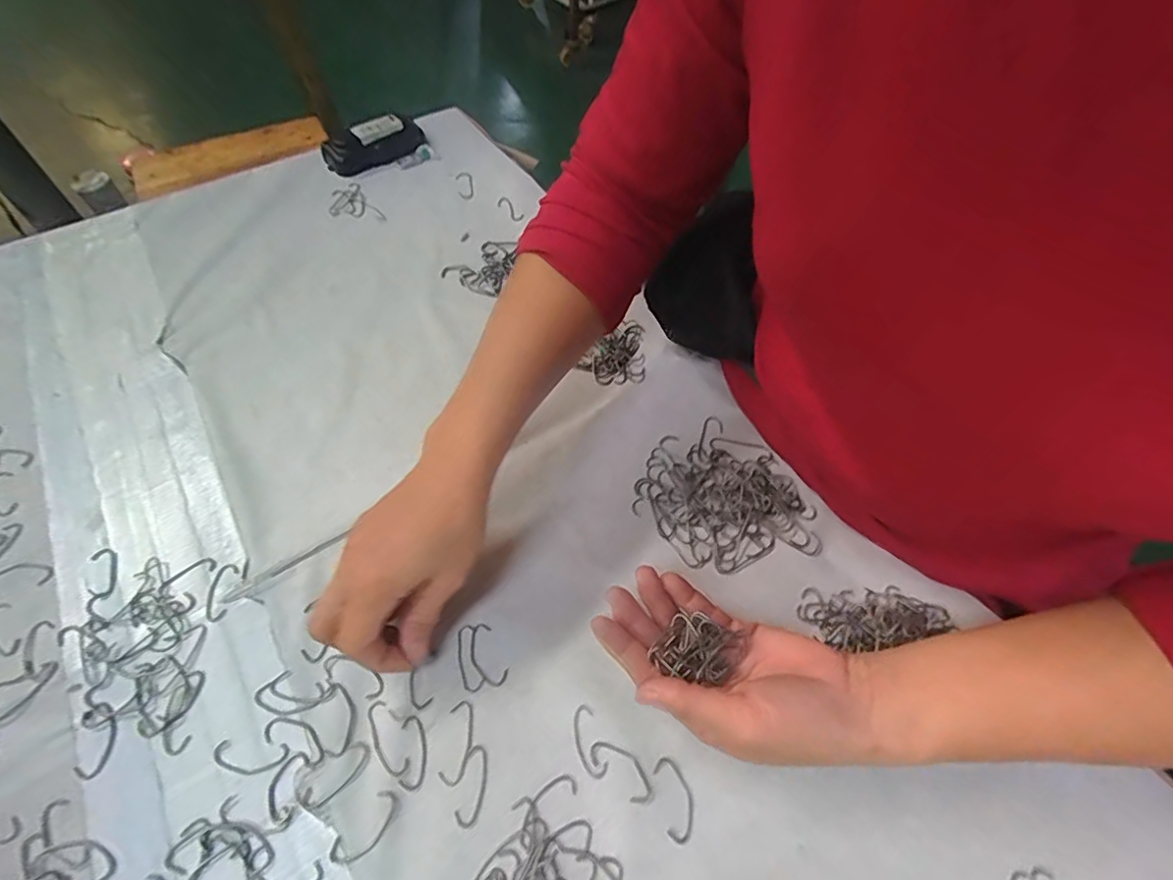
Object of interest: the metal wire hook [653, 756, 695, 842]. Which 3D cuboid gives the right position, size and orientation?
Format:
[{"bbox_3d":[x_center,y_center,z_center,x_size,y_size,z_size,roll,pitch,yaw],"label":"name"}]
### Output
[{"bbox_3d":[0.047,0.190,0.289,0.017,0.004,0.038,-10,59,-8],"label":"metal wire hook"}]

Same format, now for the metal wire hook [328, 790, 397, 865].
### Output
[{"bbox_3d":[-0.113,0.200,0.280,0.016,0.004,0.038,38,64,20],"label":"metal wire hook"}]

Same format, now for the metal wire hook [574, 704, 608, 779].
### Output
[{"bbox_3d":[0.001,0.167,0.303,0.013,0.004,0.037,-14,59,-10],"label":"metal wire hook"}]

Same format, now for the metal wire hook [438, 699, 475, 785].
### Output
[{"bbox_3d":[-0.071,0.167,0.303,0.015,0.004,0.041,4,58,1],"label":"metal wire hook"}]

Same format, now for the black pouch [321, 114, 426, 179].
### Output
[{"bbox_3d":[-0.230,-0.321,0.593,0.103,0.030,0.040,-30,63,-19],"label":"black pouch"}]

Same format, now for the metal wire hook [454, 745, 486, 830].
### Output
[{"bbox_3d":[-0.061,0.183,0.291,0.013,0.004,0.037,6,58,2],"label":"metal wire hook"}]

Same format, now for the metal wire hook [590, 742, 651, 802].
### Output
[{"bbox_3d":[0.019,0.178,0.295,0.038,0.004,0.016,37,64,20],"label":"metal wire hook"}]

